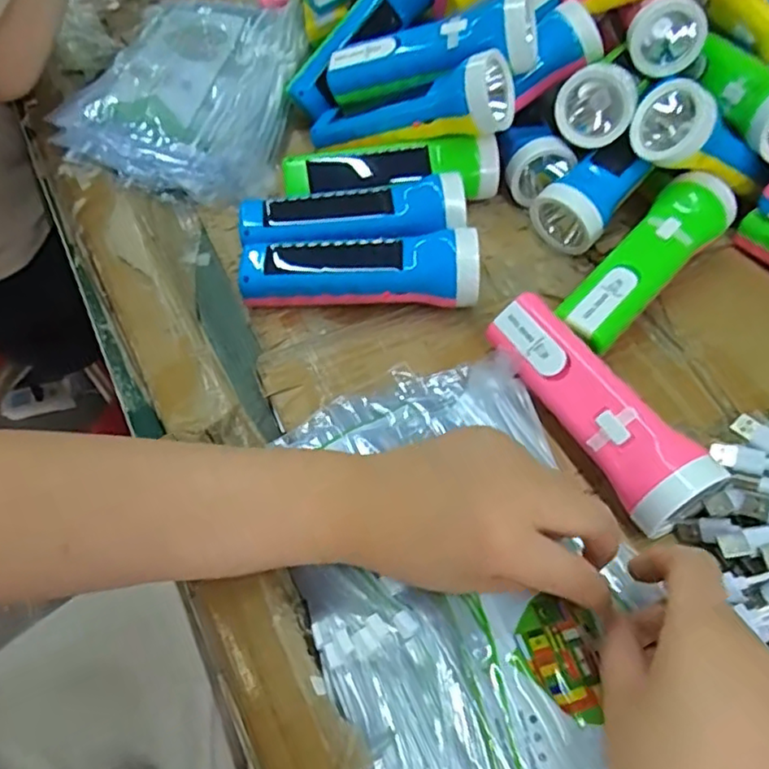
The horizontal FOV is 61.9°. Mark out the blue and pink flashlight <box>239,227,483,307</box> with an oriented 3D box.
[{"bbox_3d":[-0.016,-0.076,0.432,0.158,0.041,0.043,-1,59,7],"label":"blue and pink flashlight"}]

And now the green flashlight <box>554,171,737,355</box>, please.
[{"bbox_3d":[0.176,-0.080,0.437,0.049,0.050,0.161,38,62,20],"label":"green flashlight"}]

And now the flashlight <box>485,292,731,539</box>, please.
[{"bbox_3d":[0.120,0.013,0.377,0.046,0.058,0.155,-22,60,-17],"label":"flashlight"}]

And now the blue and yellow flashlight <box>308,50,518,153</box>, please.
[{"bbox_3d":[0.013,-0.205,0.483,0.156,0.050,0.048,1,55,29],"label":"blue and yellow flashlight"}]

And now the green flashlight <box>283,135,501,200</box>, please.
[{"bbox_3d":[0.006,-0.158,0.471,0.155,0.041,0.047,-2,56,-5],"label":"green flashlight"}]

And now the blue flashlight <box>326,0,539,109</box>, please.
[{"bbox_3d":[0.032,-0.244,0.486,0.157,0.055,0.047,-4,56,24],"label":"blue flashlight"}]

